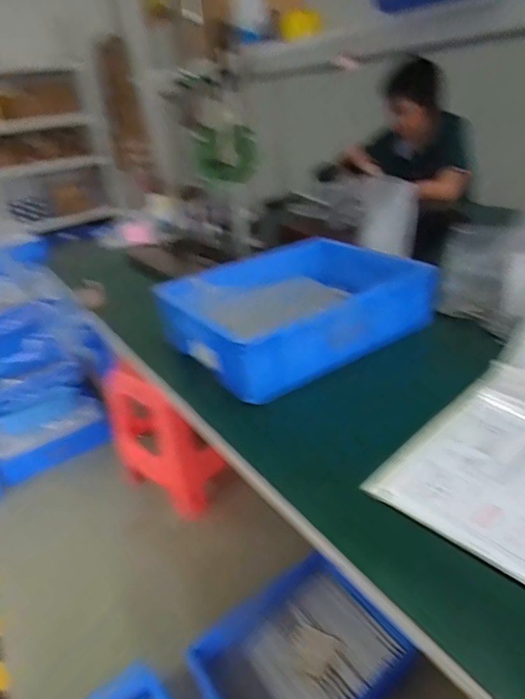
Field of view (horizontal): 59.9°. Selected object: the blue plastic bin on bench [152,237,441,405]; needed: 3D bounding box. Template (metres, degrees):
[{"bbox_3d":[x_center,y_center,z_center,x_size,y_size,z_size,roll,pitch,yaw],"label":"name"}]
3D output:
[{"bbox_3d":[0.065,-0.080,0.830,0.438,0.124,0.274,-25,34,-30],"label":"blue plastic bin on bench"}]

